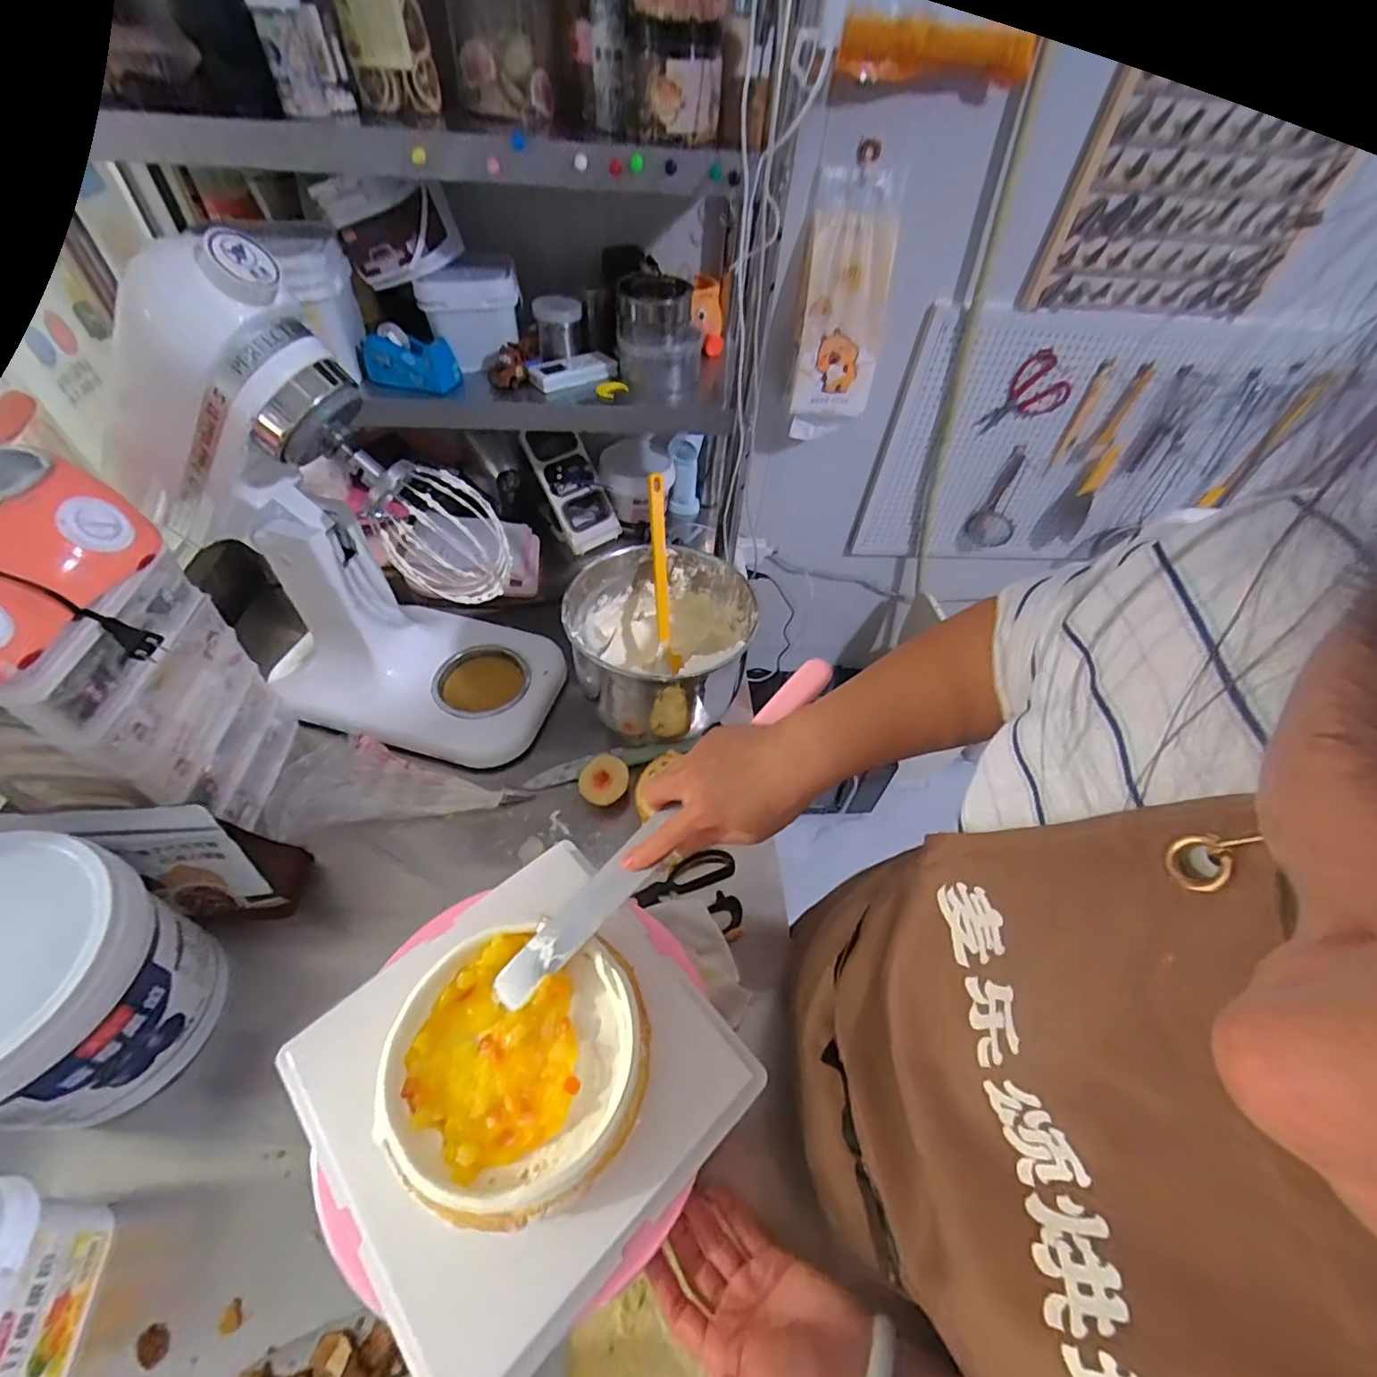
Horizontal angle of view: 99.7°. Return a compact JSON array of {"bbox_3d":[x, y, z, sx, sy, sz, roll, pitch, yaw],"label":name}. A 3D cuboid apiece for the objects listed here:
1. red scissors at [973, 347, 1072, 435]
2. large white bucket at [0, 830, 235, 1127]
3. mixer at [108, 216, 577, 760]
[{"bbox_3d":[0.611,-0.528,1.037,0.147,0.138,0.007,-1,50,-5],"label":"red scissors"},{"bbox_3d":[-0.527,0.247,0.473,0.166,0.180,0.185,9,50,4],"label":"large white bucket"},{"bbox_3d":[-0.381,-0.166,0.648,0.413,0.490,0.216,11,50,5],"label":"mixer"}]

